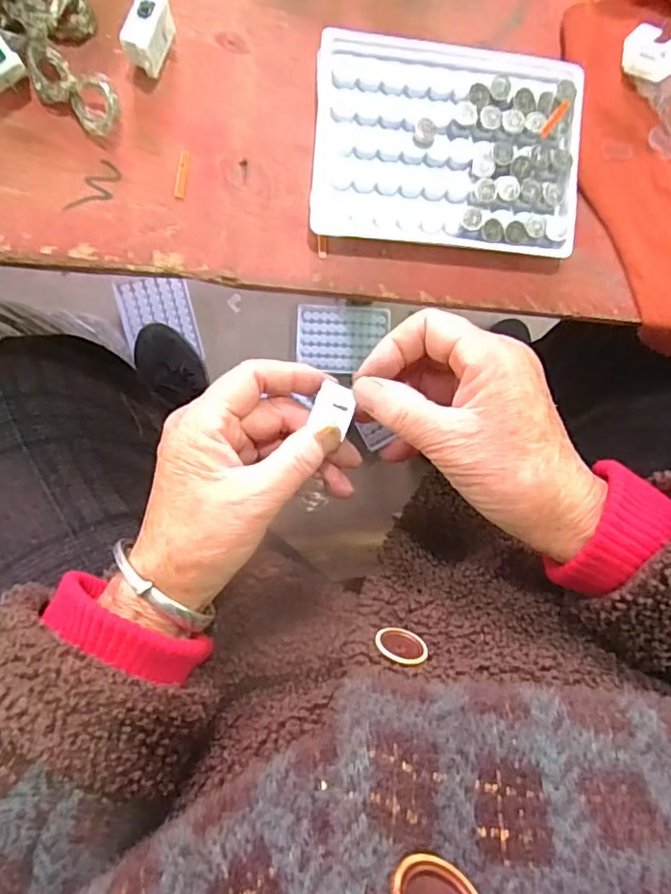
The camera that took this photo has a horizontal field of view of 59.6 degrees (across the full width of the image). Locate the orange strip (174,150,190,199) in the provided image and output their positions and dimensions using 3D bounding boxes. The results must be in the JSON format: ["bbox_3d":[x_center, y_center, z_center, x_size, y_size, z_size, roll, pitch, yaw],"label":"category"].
[{"bbox_3d":[-0.073,-0.130,0.280,0.005,0.004,0.022,10,91,-9],"label":"orange strip"}]

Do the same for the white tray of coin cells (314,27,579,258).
[{"bbox_3d":[0.055,-0.147,0.287,0.129,0.015,0.095,4,90,-7],"label":"white tray of coin cells"}]

